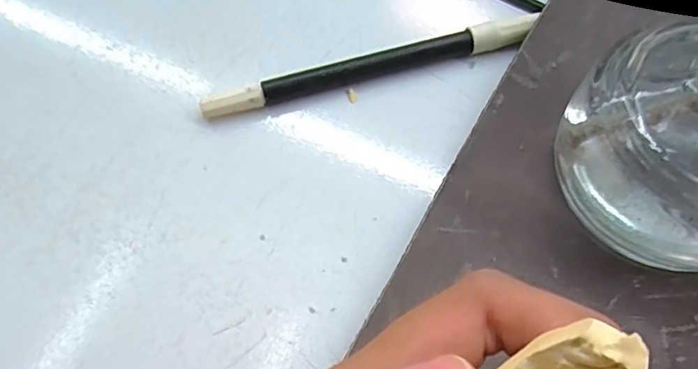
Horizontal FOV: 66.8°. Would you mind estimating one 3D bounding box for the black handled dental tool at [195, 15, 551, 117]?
[{"bbox_3d":[0.008,-0.045,0.206,0.130,0.011,0.010,-14,67,-4],"label":"black handled dental tool"}]

